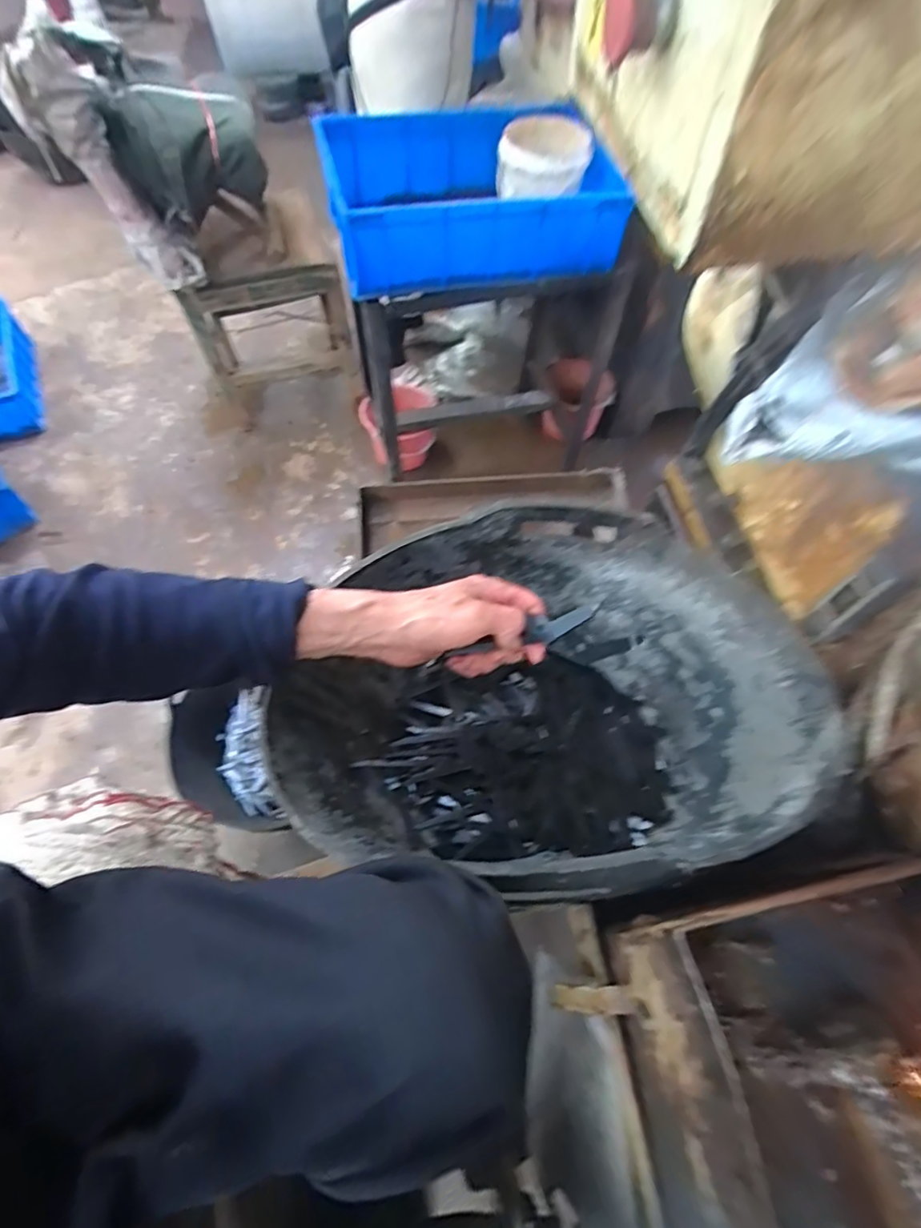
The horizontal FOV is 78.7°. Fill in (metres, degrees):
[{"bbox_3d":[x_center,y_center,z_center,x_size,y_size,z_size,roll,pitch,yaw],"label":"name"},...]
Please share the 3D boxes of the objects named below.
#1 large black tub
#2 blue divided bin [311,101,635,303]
[{"bbox_3d":[0.071,0.087,0.517,0.460,0.206,0.301,-3,60,-2],"label":"large black tub"},{"bbox_3d":[0.006,-0.763,1.030,0.480,0.164,0.353,-14,61,-9],"label":"blue divided bin"}]

